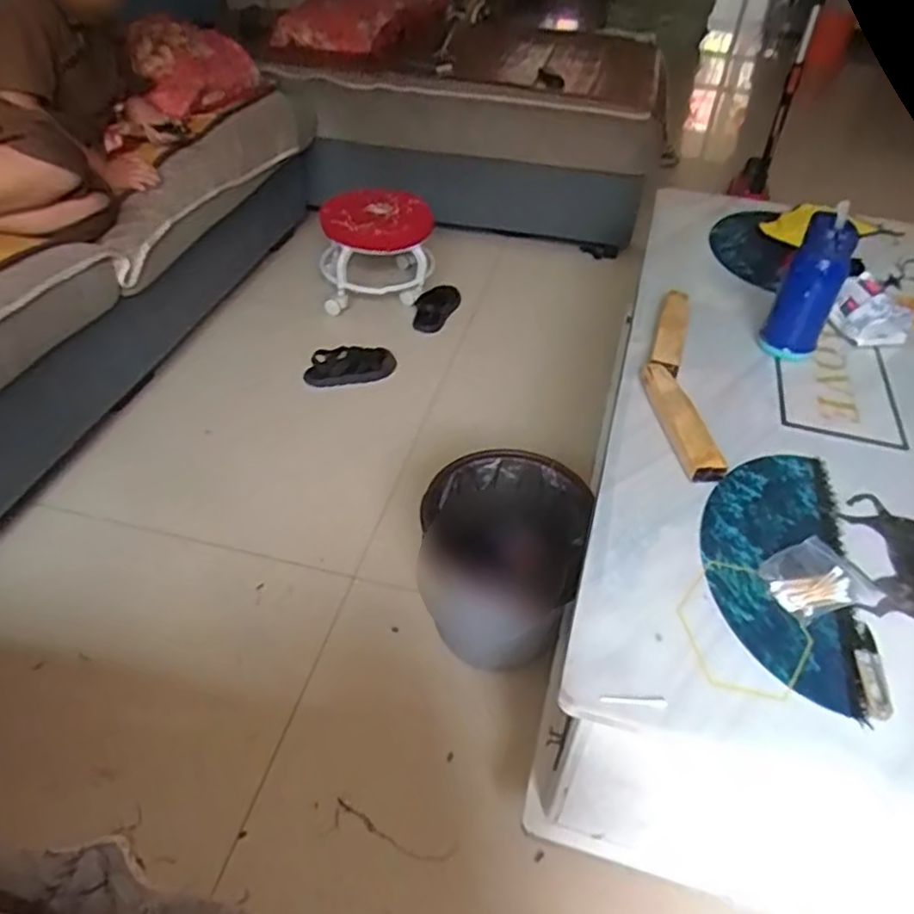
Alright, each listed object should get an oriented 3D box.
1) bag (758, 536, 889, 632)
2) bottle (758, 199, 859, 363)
[{"bbox_3d":[0.374,0.129,0.712,0.112,0.012,0.087,-18,47,-22],"label":"bag"},{"bbox_3d":[0.506,-0.242,0.987,0.078,0.212,0.068,31,49,27],"label":"bottle"}]

